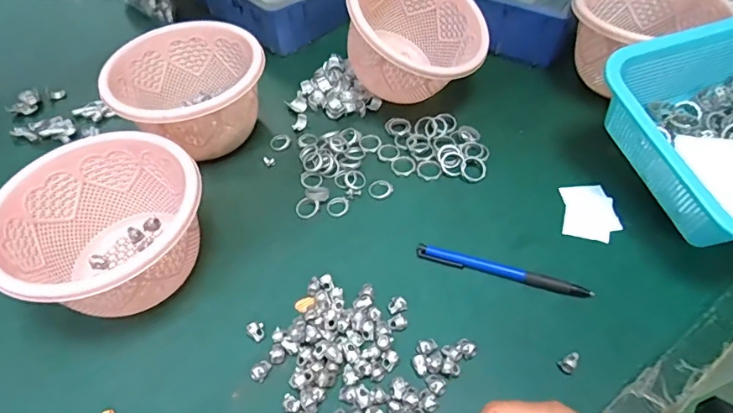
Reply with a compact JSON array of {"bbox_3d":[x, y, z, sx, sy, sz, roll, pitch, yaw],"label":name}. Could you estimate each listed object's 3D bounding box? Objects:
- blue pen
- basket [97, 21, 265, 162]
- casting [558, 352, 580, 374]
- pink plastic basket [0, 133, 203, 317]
[{"bbox_3d":[0.110,0.054,0.389,0.139,0.009,0.013,14,53,13],"label":"blue pen"},{"bbox_3d":[-0.177,-0.110,0.482,0.139,0.089,0.134,-35,58,-23],"label":"basket"},{"bbox_3d":[0.144,0.111,0.336,0.013,0.015,0.010,-35,58,-23],"label":"casting"},{"bbox_3d":[-0.204,0.025,0.381,0.140,0.091,0.141,-1,51,2],"label":"pink plastic basket"}]

